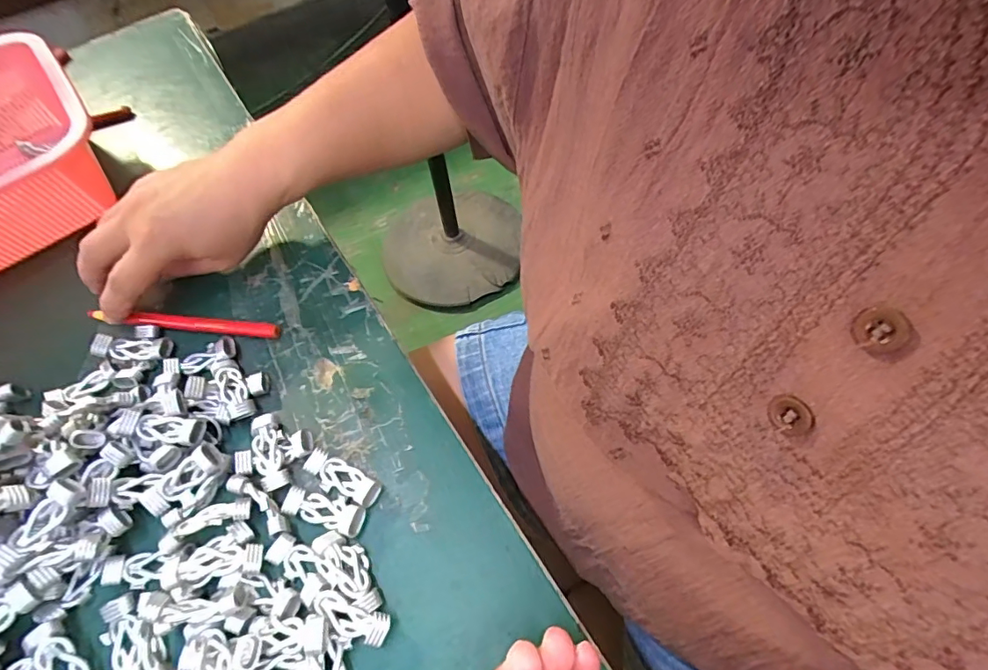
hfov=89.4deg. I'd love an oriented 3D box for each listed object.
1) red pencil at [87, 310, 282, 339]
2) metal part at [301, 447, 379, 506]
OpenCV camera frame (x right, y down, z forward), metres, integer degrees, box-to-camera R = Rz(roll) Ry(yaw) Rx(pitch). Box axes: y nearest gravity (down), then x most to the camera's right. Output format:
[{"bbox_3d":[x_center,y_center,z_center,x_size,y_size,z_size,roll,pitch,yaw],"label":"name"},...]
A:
[{"bbox_3d":[-0.209,-0.009,0.337,0.140,0.008,0.013,5,60,8],"label":"red pencil"},{"bbox_3d":[-0.084,0.080,0.276,0.044,0.009,0.018,23,65,17],"label":"metal part"}]

